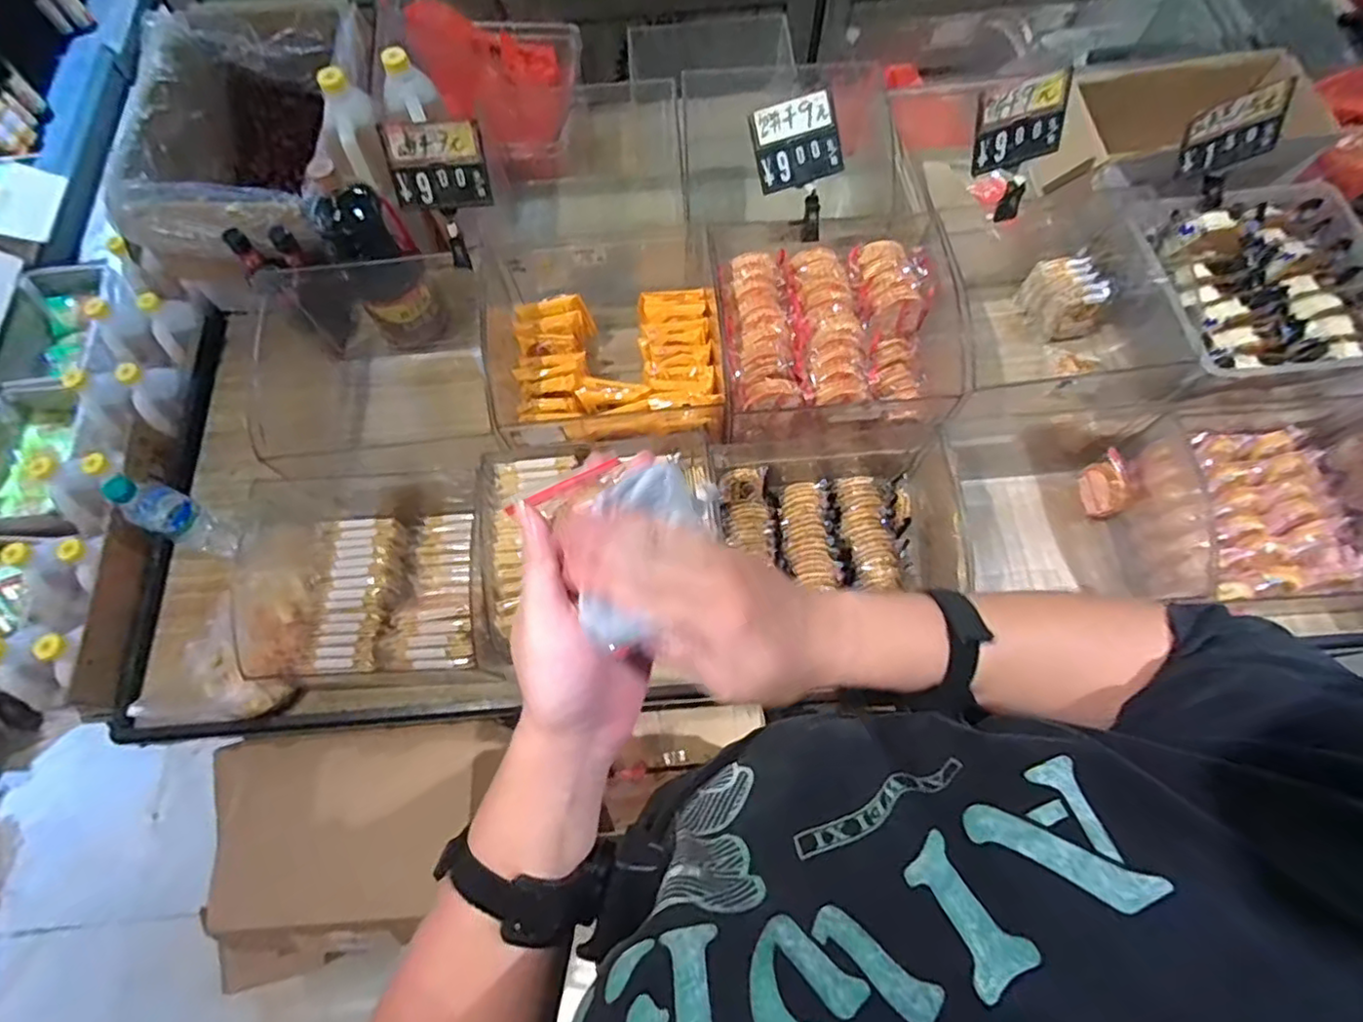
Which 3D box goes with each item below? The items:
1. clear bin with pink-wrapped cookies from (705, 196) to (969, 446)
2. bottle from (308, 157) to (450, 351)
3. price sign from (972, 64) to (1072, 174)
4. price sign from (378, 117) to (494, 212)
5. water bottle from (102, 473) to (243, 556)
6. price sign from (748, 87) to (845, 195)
[{"bbox_3d":[0.203,-0.277,0.872,0.310,0.120,0.323,-4,69,0],"label":"clear bin with pink-wrapped cookies"},{"bbox_3d":[-0.441,-0.371,0.905,0.109,0.279,0.138,-31,72,-10],"label":"bottle"},{"bbox_3d":[0.416,-0.475,0.774,0.101,0.096,0.016,-13,45,8],"label":"price sign"},{"bbox_3d":[-0.286,-0.403,0.744,0.110,0.094,0.014,-8,47,-6],"label":"price sign"},{"bbox_3d":[-0.727,0.007,0.901,0.053,0.225,0.059,21,71,9],"label":"water bottle"},{"bbox_3d":[0.147,-0.472,0.813,0.104,0.013,0.101,-16,113,9],"label":"price sign"}]

